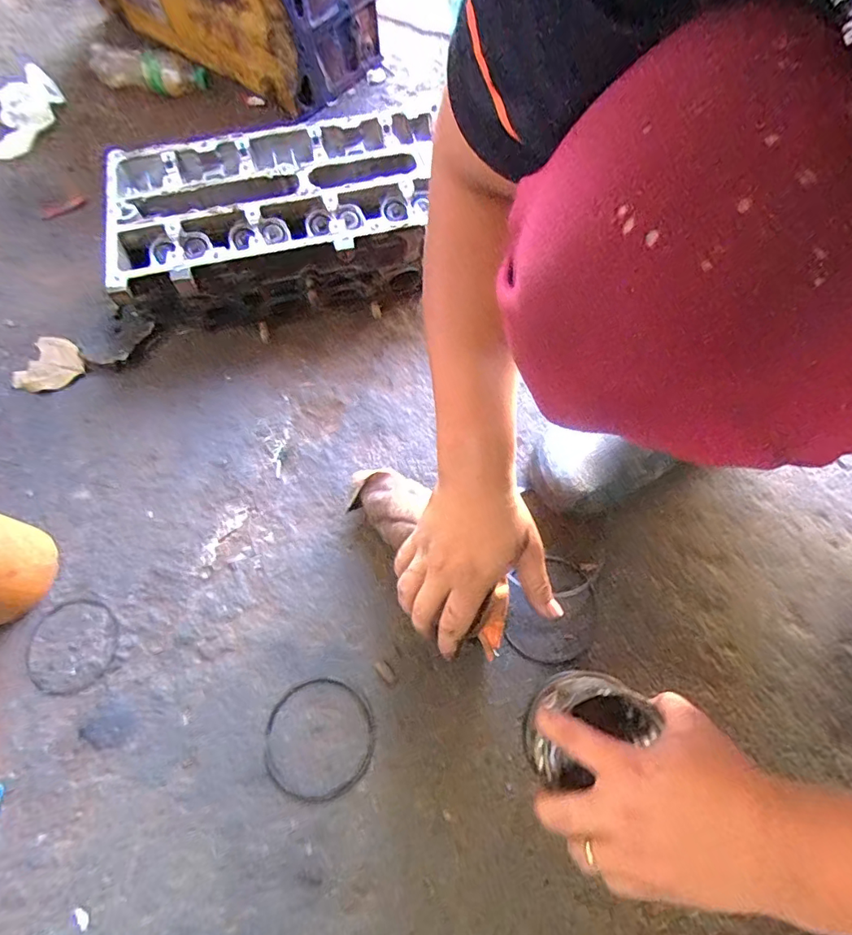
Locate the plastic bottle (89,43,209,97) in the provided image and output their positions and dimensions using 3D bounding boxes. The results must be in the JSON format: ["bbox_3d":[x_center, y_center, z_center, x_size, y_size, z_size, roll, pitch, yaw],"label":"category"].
[{"bbox_3d":[-0.443,-0.644,0.806,0.197,0.056,0.058,19,68,9],"label":"plastic bottle"}]

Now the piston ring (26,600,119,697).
[{"bbox_3d":[-0.342,0.172,0.485,0.086,0.004,0.087,0,67,1],"label":"piston ring"}]

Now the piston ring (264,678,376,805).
[{"bbox_3d":[-0.096,0.242,0.449,0.099,0.004,0.096,0,67,1],"label":"piston ring"}]

